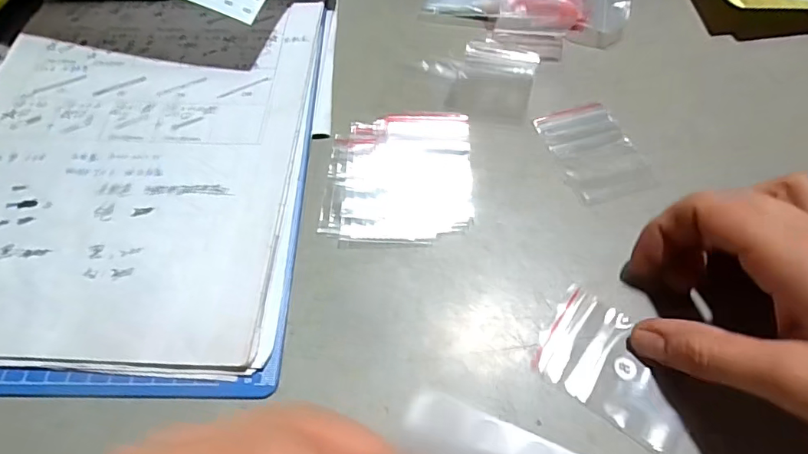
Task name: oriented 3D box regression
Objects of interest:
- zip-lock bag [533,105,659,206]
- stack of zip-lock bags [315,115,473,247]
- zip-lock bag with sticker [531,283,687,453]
[{"bbox_3d":[0.113,-0.046,0.291,0.049,0.005,0.070,-12,60,-7],"label":"zip-lock bag"},{"bbox_3d":[-0.003,-0.032,0.283,0.083,0.004,0.091,0,60,0],"label":"stack of zip-lock bags"},{"bbox_3d":[0.099,0.064,0.226,0.070,0.004,0.050,34,65,18],"label":"zip-lock bag with sticker"}]

